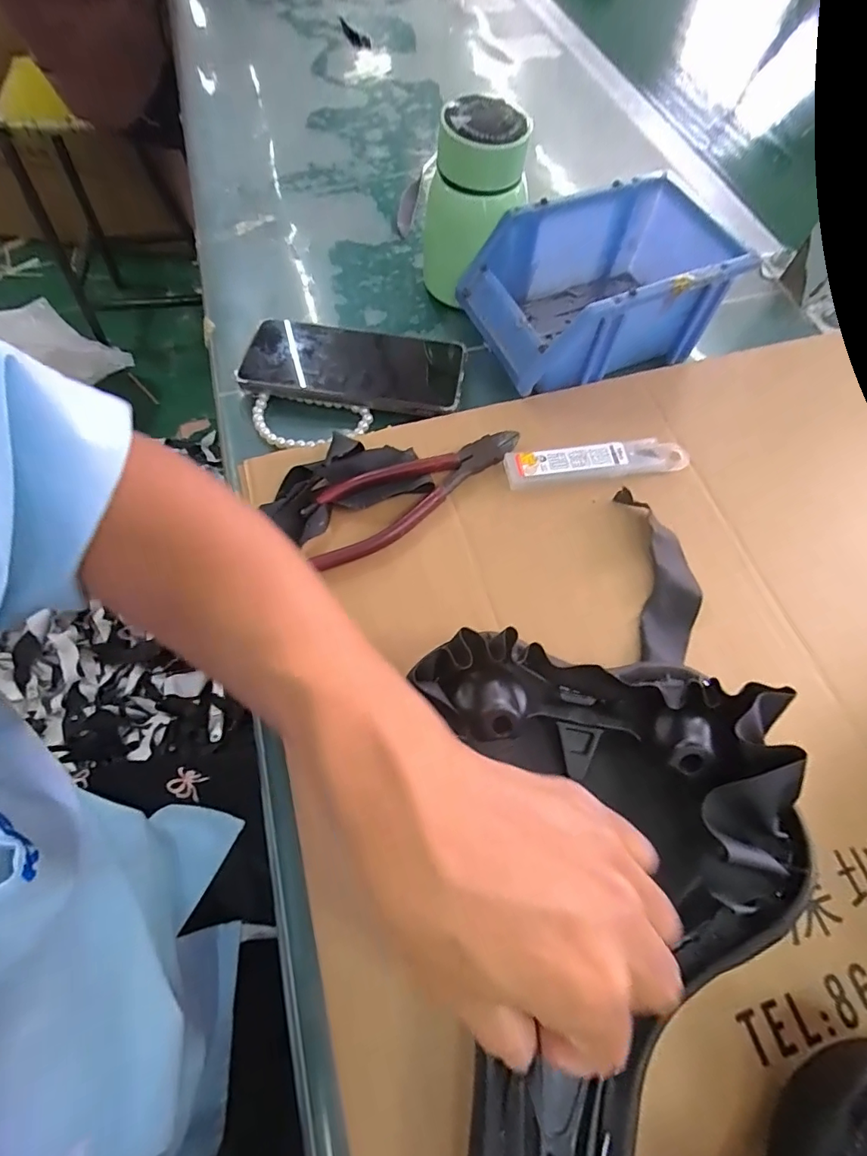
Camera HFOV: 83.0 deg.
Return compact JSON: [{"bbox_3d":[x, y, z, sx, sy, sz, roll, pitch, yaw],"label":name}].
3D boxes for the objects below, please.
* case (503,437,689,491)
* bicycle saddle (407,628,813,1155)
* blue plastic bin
[{"bbox_3d":[0.112,-0.078,0.329,0.127,0.010,0.026,-8,65,-5],"label":"case"},{"bbox_3d":[0.051,0.144,0.193,0.151,0.066,0.234,12,68,5],"label":"bicycle saddle"},{"bbox_3d":[0.137,-0.222,0.375,0.207,0.076,0.119,-21,68,-10],"label":"blue plastic bin"}]

